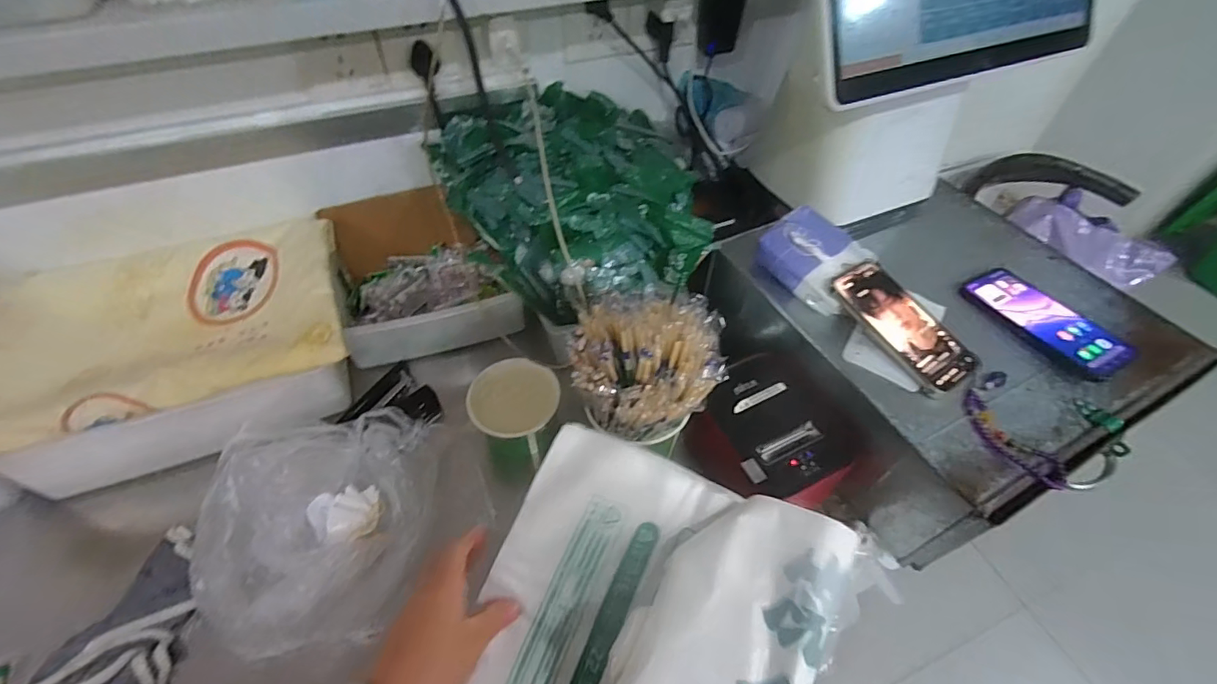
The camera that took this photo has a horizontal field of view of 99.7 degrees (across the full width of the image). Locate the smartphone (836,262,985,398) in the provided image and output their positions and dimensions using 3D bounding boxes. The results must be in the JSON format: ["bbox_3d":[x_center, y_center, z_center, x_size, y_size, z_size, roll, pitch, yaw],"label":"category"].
[{"bbox_3d":[0.314,-0.019,0.545,0.082,0.009,0.157,-22,65,-21],"label":"smartphone"}]

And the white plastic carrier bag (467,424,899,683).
[{"bbox_3d":[0.020,0.198,0.337,0.225,0.074,0.245,17,63,28],"label":"white plastic carrier bag"}]

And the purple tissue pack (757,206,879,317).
[{"bbox_3d":[0.244,-0.100,0.603,0.107,0.042,0.115,-36,60,-27],"label":"purple tissue pack"}]

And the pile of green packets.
[{"bbox_3d":[-0.030,-0.179,0.634,0.288,0.140,0.341,-32,58,-25],"label":"pile of green packets"}]

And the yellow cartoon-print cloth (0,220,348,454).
[{"bbox_3d":[-0.505,-0.018,0.575,0.374,0.041,0.254,-18,53,-16],"label":"yellow cartoon-print cloth"}]

